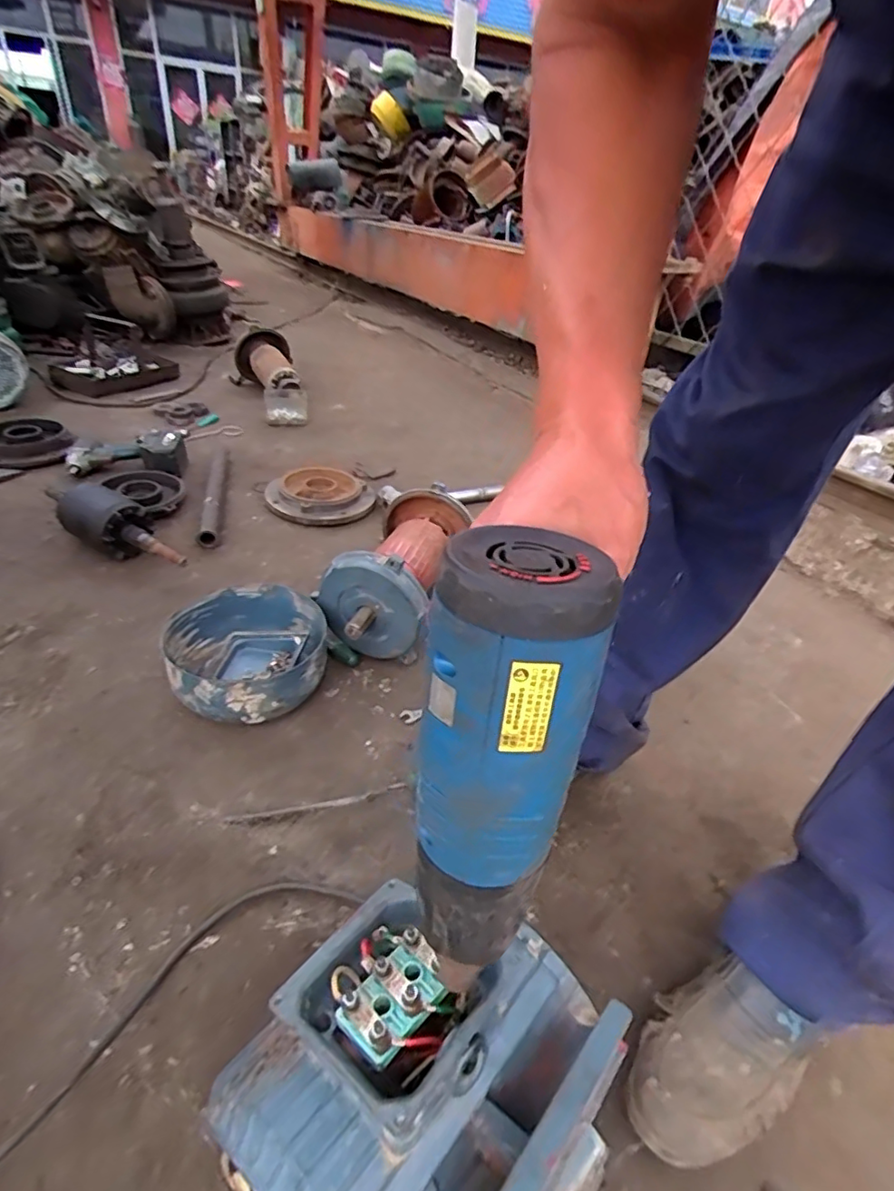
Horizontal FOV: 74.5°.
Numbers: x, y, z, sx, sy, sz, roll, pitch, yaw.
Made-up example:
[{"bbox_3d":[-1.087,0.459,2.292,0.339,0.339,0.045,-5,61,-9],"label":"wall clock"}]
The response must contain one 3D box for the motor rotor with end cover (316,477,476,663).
[{"bbox_3d":[-0.085,-0.033,0.994,0.180,0.175,0.328,12,34,11],"label":"motor rotor with end cover"}]

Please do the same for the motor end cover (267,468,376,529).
[{"bbox_3d":[-0.298,-0.236,1.374,0.245,0.046,0.237,18,36,20],"label":"motor end cover"}]

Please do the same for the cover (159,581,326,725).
[{"bbox_3d":[-0.292,0.086,0.869,0.221,0.088,0.234,-14,39,-25],"label":"cover"}]

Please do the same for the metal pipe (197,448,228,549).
[{"bbox_3d":[-0.531,-0.235,1.340,0.035,0.034,0.428,-4,34,-13],"label":"metal pipe"}]

